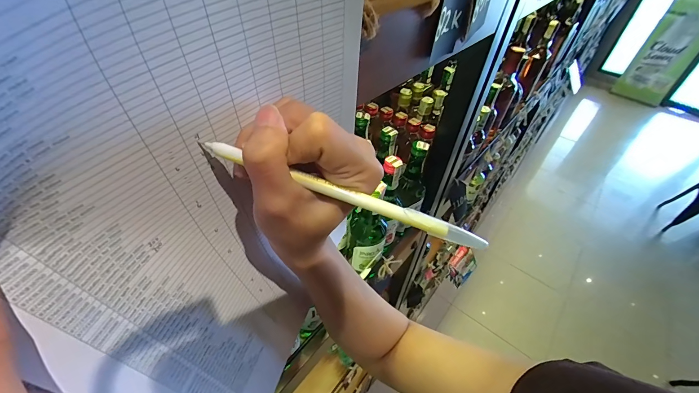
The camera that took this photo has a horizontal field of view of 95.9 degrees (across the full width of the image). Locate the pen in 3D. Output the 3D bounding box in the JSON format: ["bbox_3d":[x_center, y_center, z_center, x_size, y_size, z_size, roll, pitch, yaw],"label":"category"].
[{"bbox_3d":[0.000,0.000,0.154,0.144,0.007,0.009,20,45,-2],"label":"pen"}]

